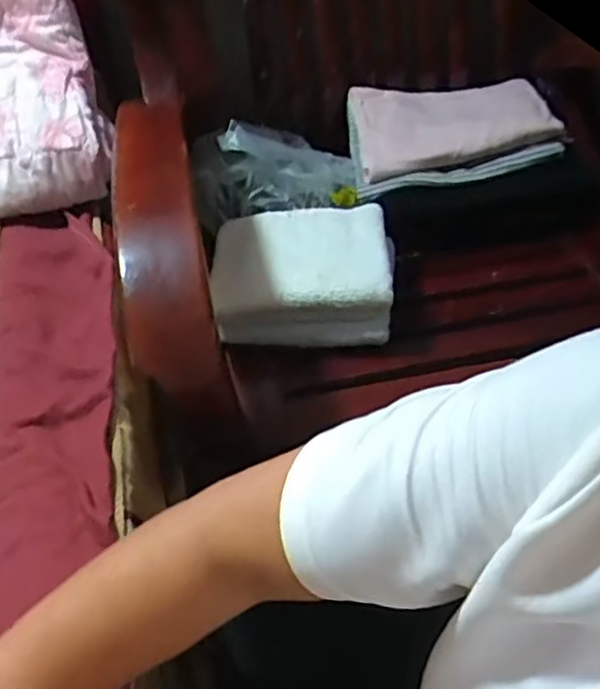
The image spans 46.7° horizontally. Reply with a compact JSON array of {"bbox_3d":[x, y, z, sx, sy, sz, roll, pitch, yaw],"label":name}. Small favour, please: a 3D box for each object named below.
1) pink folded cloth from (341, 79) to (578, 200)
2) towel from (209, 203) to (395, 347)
[{"bbox_3d":[0.198,-0.299,0.942,0.268,0.055,0.193,-10,50,-5],"label":"pink folded cloth"},{"bbox_3d":[0.003,-0.090,0.800,0.195,0.069,0.171,-1,50,3],"label":"towel"}]

